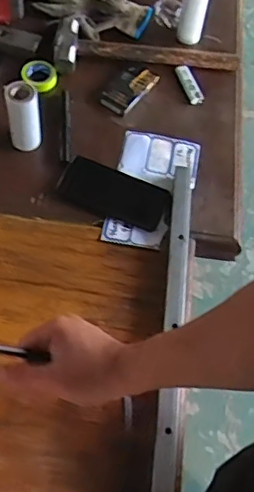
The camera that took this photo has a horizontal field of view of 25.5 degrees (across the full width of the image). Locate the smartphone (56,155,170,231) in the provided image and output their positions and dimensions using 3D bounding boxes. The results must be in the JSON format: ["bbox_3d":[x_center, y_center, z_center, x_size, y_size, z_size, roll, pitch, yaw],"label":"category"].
[{"bbox_3d":[-0.018,-0.080,0.820,0.153,0.012,0.081,26,54,3],"label":"smartphone"}]

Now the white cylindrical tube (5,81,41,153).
[{"bbox_3d":[-0.153,-0.190,0.824,0.041,0.113,0.039,2,62,-4],"label":"white cylindrical tube"}]

